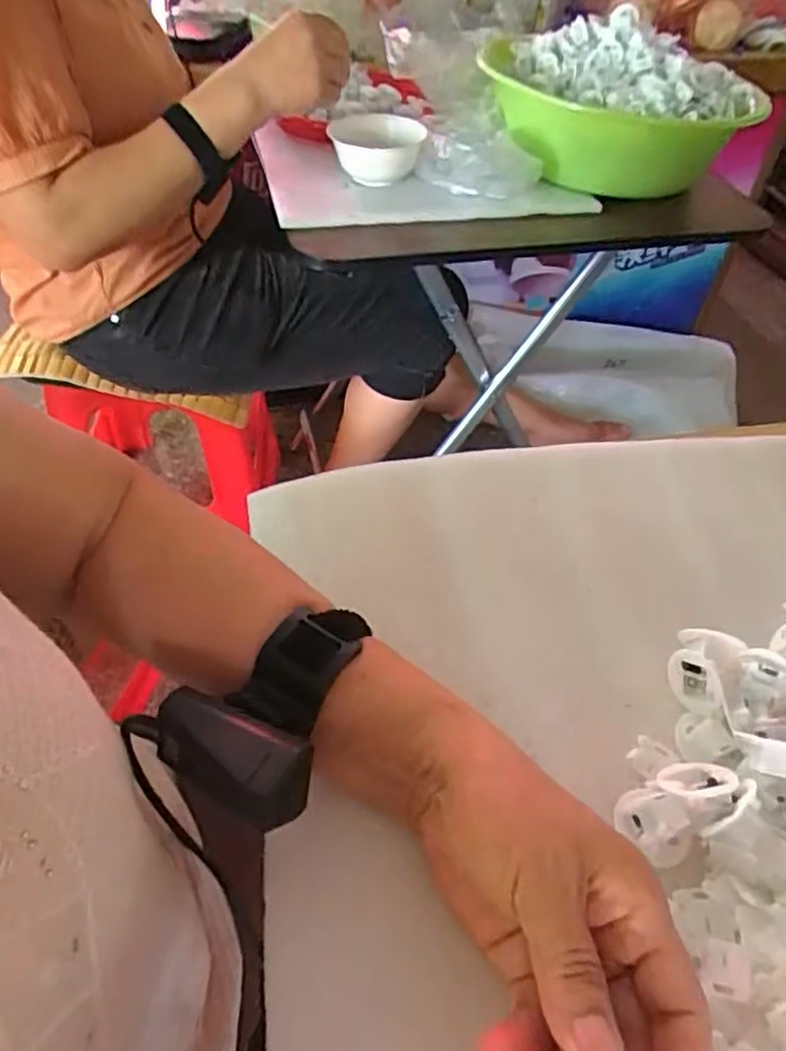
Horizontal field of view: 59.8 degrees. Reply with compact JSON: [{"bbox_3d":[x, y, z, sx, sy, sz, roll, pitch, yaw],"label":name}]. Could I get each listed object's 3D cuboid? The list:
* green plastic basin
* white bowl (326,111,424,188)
[{"bbox_3d":[0.263,-0.518,0.848,0.287,0.142,0.307,2,48,-2],"label":"green plastic basin"},{"bbox_3d":[-0.019,-0.436,0.789,0.108,0.054,0.112,4,48,0],"label":"white bowl"}]

